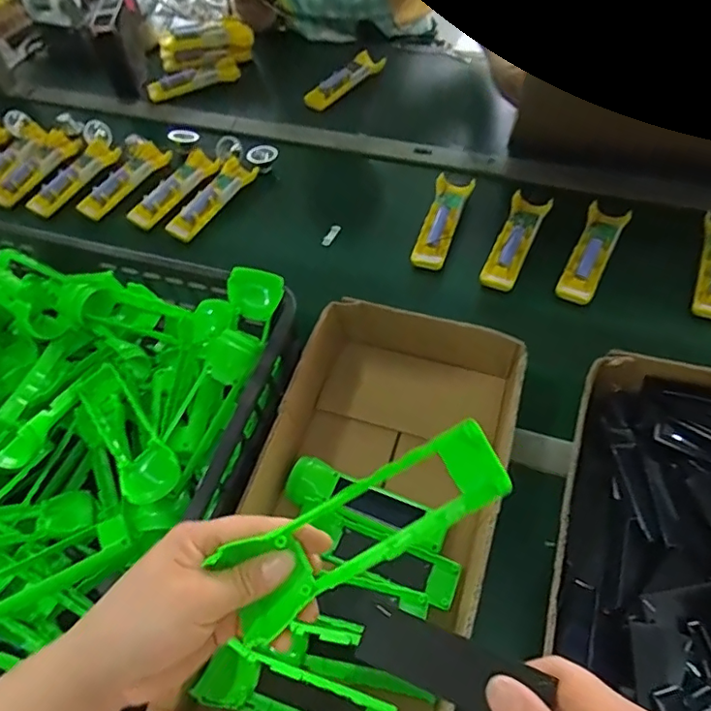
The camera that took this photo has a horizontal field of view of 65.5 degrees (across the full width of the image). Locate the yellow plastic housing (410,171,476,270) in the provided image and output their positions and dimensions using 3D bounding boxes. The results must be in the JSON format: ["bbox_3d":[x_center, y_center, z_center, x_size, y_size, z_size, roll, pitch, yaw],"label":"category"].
[{"bbox_3d":[0.123,-0.188,0.780,0.049,0.025,0.165,15,60,13],"label":"yellow plastic housing"}]

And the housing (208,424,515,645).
[{"bbox_3d":[0.005,0.092,0.298,0.161,0.020,0.048,-31,86,-1],"label":"housing"}]

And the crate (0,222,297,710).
[{"bbox_3d":[-0.411,0.040,0.565,0.609,0.124,0.405,13,60,12],"label":"crate"}]

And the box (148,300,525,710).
[{"bbox_3d":[0.013,0.148,0.530,0.215,0.092,0.432,14,60,13],"label":"box"}]

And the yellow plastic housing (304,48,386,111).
[{"bbox_3d":[-0.019,-0.493,0.993,0.174,0.034,0.049,-40,64,-20],"label":"yellow plastic housing"}]

